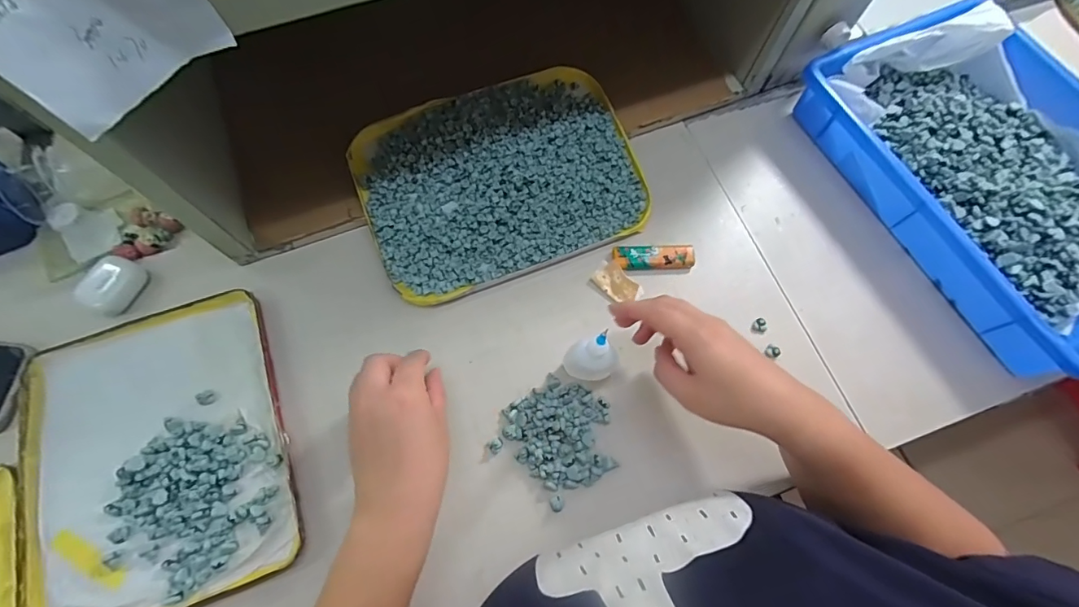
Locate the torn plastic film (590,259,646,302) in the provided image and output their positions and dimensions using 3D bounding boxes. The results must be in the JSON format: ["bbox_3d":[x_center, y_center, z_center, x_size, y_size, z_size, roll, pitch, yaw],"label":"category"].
[{"bbox_3d":[0.075,-0.020,0.443,0.030,0.006,0.048,-40,76,-14],"label":"torn plastic film"}]

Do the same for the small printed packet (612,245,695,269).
[{"bbox_3d":[0.112,-0.046,0.454,0.079,0.007,0.022,0,71,-2],"label":"small printed packet"}]

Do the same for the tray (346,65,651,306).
[{"bbox_3d":[-0.038,-0.128,0.466,0.276,0.033,0.208,-19,72,-8],"label":"tray"}]

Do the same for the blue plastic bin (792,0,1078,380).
[{"bbox_3d":[0.458,-0.127,0.462,0.239,0.073,0.357,-23,73,-9],"label":"blue plastic bin"}]

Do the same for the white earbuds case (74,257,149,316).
[{"bbox_3d":[-0.399,-0.017,0.432,0.036,0.027,0.053,22,72,6],"label":"white earbuds case"}]

